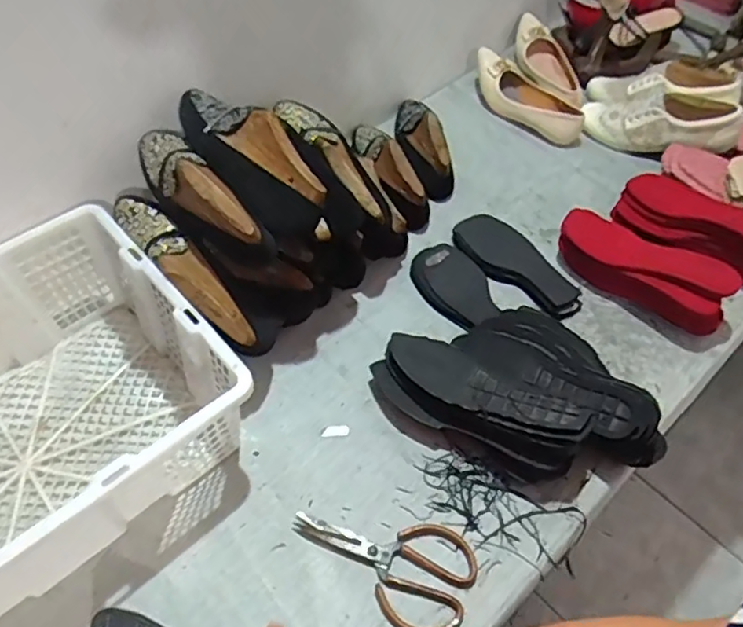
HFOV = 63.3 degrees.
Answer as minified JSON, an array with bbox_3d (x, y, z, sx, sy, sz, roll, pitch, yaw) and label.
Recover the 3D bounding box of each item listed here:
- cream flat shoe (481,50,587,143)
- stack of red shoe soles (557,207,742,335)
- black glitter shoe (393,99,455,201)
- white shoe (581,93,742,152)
[{"bbox_3d":[0.281,-0.389,1.087,0.090,0.066,0.241,-30,61,-20],"label":"cream flat shoe"},{"bbox_3d":[0.375,-0.067,0.842,0.240,0.088,0.087,35,61,21],"label":"stack of red shoe soles"},{"bbox_3d":[0.080,-0.295,1.015,0.060,0.065,0.221,-12,56,-9],"label":"black glitter shoe"},{"bbox_3d":[0.485,-0.326,1.020,0.247,0.089,0.077,17,54,38],"label":"white shoe"}]

